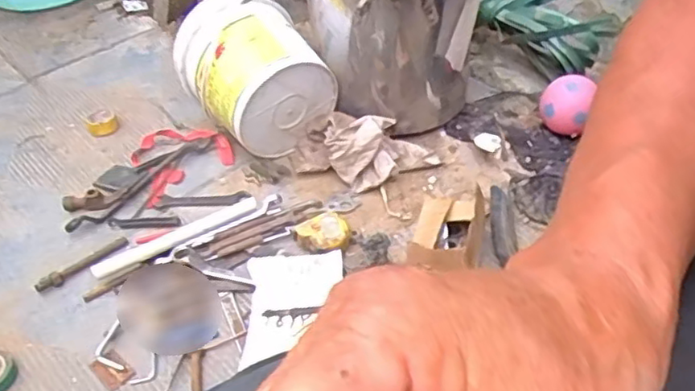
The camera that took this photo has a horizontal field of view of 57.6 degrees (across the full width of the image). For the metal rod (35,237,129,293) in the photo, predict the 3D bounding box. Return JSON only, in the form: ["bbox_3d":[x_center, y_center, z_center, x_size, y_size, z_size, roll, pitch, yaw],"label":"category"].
[{"bbox_3d":[-0.357,0.090,0.854,0.129,0.012,0.023,-34,52,-29],"label":"metal rod"}]

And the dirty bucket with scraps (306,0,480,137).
[{"bbox_3d":[0.068,-0.281,1.032,0.252,0.303,0.260,-1,43,1],"label":"dirty bucket with scraps"}]

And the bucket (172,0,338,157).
[{"bbox_3d":[-0.139,-0.183,0.997,0.176,0.209,0.171,-33,51,-28],"label":"bucket"}]

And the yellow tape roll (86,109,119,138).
[{"bbox_3d":[-0.421,-0.124,1.083,0.050,0.021,0.058,-27,49,-24],"label":"yellow tape roll"}]

